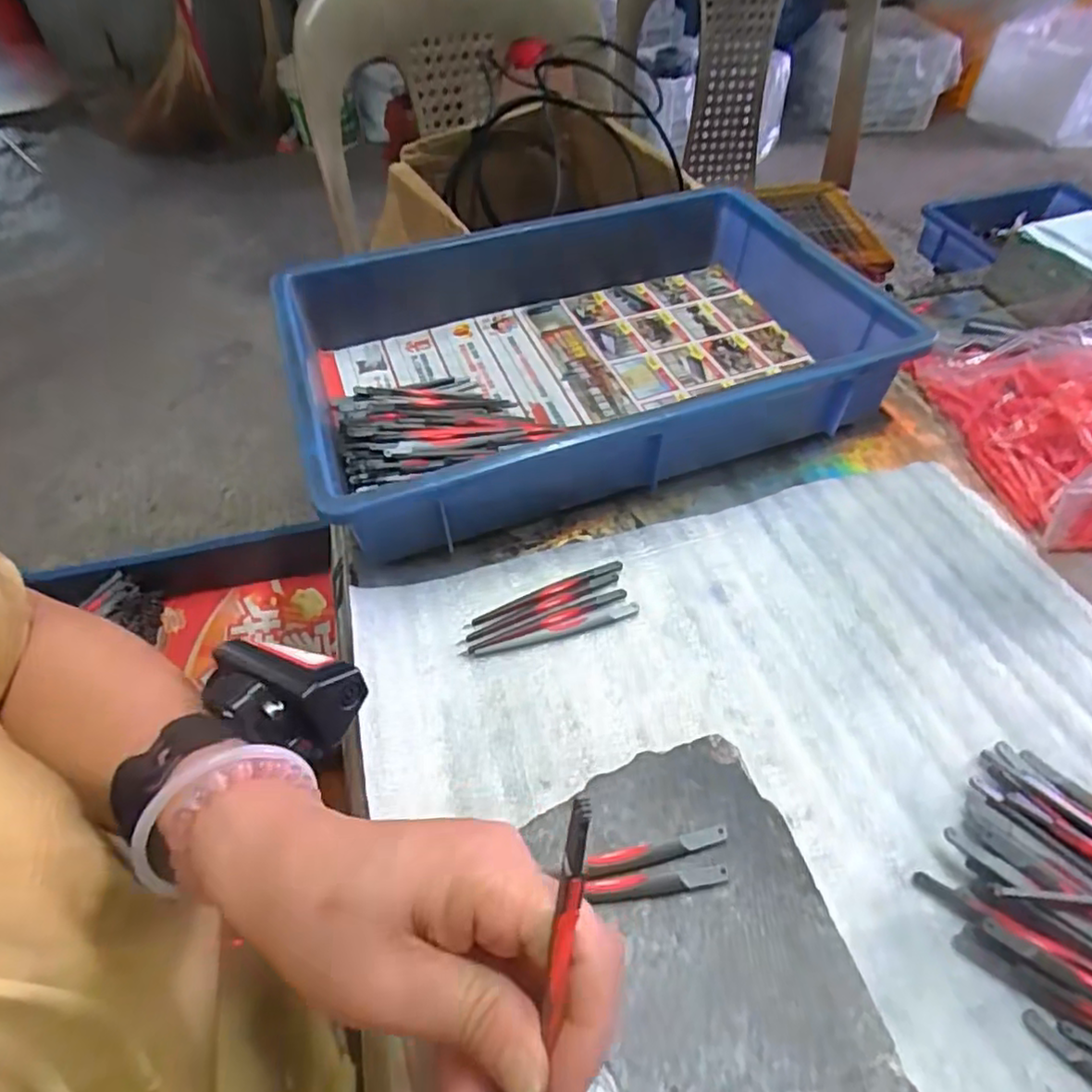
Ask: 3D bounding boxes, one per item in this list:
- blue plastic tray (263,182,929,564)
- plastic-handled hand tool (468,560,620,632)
[{"bbox_3d":[0.025,-0.164,0.525,0.424,0.076,0.307,-16,52,-10],"label":"blue plastic tray"},{"bbox_3d":[-0.001,0.029,0.414,0.106,0.004,0.009,-20,53,-13],"label":"plastic-handled hand tool"}]

